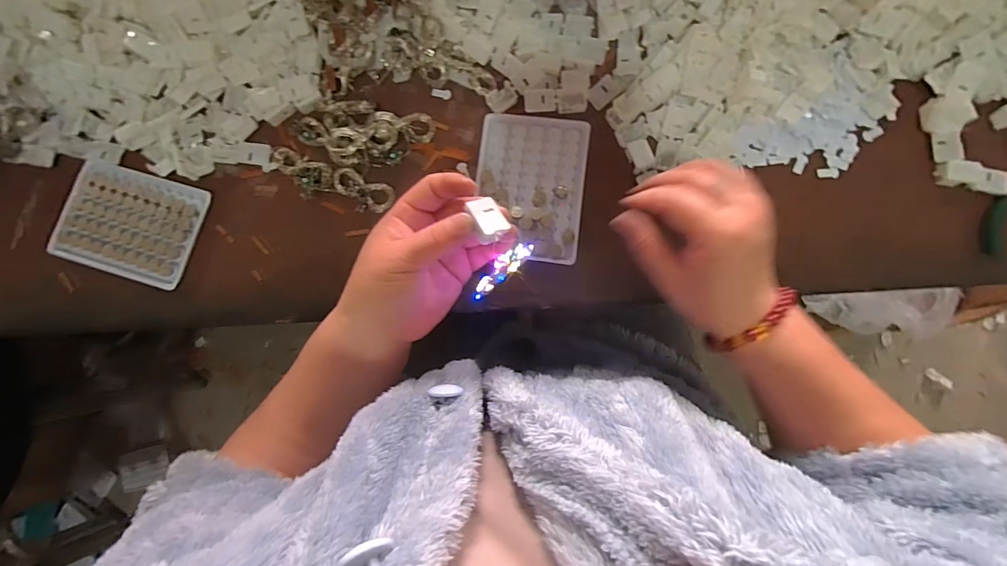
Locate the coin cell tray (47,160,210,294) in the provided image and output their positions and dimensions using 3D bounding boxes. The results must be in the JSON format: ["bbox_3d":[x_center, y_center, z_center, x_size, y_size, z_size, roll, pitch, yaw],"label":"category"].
[{"bbox_3d":[-0.340,-0.054,0.387,0.123,0.008,0.095,16,85,4],"label":"coin cell tray"}]

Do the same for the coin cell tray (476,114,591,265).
[{"bbox_3d":[0.023,-0.085,0.376,0.094,0.008,0.128,6,84,3],"label":"coin cell tray"}]

